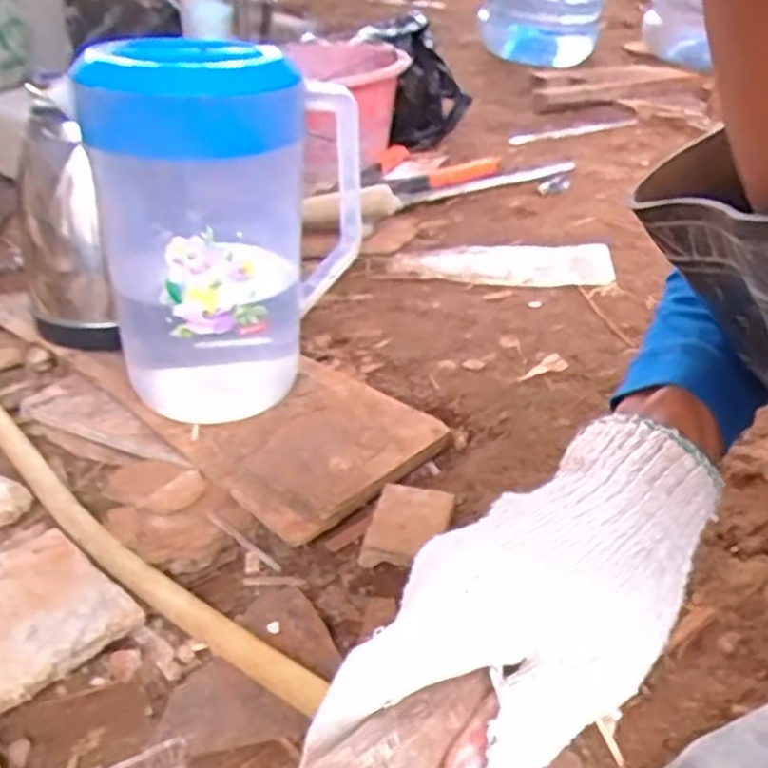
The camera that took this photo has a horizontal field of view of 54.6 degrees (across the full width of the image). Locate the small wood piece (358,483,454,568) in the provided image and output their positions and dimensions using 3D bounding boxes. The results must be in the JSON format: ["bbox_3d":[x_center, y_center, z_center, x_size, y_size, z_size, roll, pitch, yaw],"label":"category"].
[{"bbox_3d":[0.017,0.097,0.511,0.053,0.012,0.065,6,36,13],"label":"small wood piece"}]

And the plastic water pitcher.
[{"bbox_3d":[-0.122,-0.120,0.584,0.147,0.272,0.168,24,43,33],"label":"plastic water pitcher"}]

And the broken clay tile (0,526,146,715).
[{"bbox_3d":[-0.225,0.140,0.446,0.113,0.009,0.112,27,45,35],"label":"broken clay tile"}]

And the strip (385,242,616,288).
[{"bbox_3d":[0.127,-0.132,0.821,0.241,0.006,0.090,0,35,4],"label":"strip"}]

